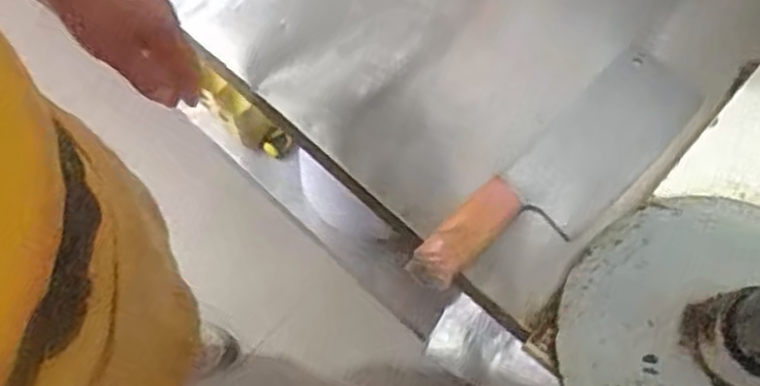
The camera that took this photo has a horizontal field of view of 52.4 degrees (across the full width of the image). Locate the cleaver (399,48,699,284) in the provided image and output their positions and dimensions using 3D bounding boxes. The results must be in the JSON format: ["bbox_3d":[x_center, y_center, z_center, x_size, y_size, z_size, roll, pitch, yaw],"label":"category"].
[{"bbox_3d":[0.148,-0.015,0.616,0.278,0.025,0.081,-42,76,-16],"label":"cleaver"}]

